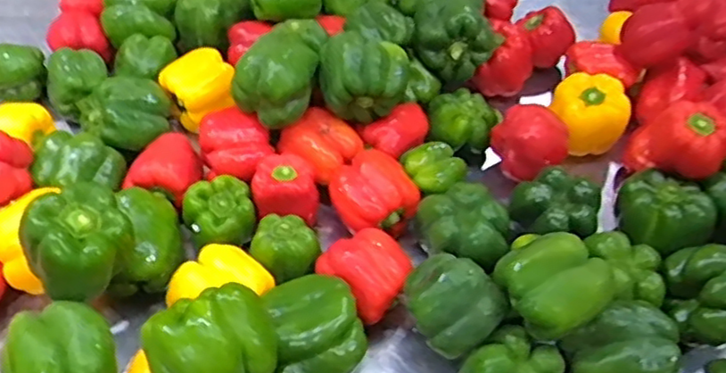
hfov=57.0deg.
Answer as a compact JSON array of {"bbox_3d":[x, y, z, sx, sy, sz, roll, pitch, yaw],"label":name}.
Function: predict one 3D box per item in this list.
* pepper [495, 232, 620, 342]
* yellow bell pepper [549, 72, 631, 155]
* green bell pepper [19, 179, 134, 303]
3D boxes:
[{"bbox_3d":[0.182,0.094,0.642,0.090,0.066,0.097,2,52,-2],"label":"pepper"},{"bbox_3d":[0.291,-0.096,0.875,0.090,0.072,0.081,-3,52,-6],"label":"yellow bell pepper"},{"bbox_3d":[-0.268,0.058,0.638,0.094,0.091,0.086,2,52,-2],"label":"green bell pepper"}]

